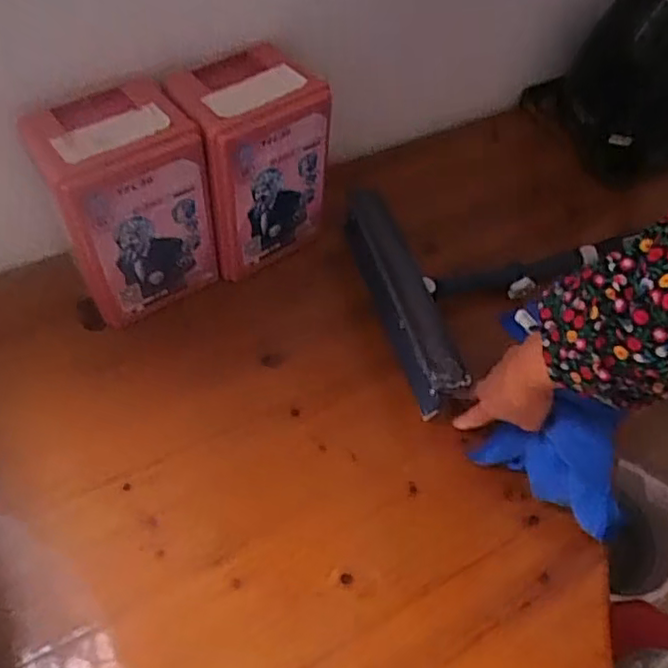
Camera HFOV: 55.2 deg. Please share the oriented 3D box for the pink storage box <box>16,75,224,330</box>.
[{"bbox_3d":[-0.206,-0.127,0.648,0.138,0.210,0.133,-23,66,-20],"label":"pink storage box"}]

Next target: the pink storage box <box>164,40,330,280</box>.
[{"bbox_3d":[-0.090,-0.186,0.695,0.139,0.212,0.135,-21,65,-19],"label":"pink storage box"}]

